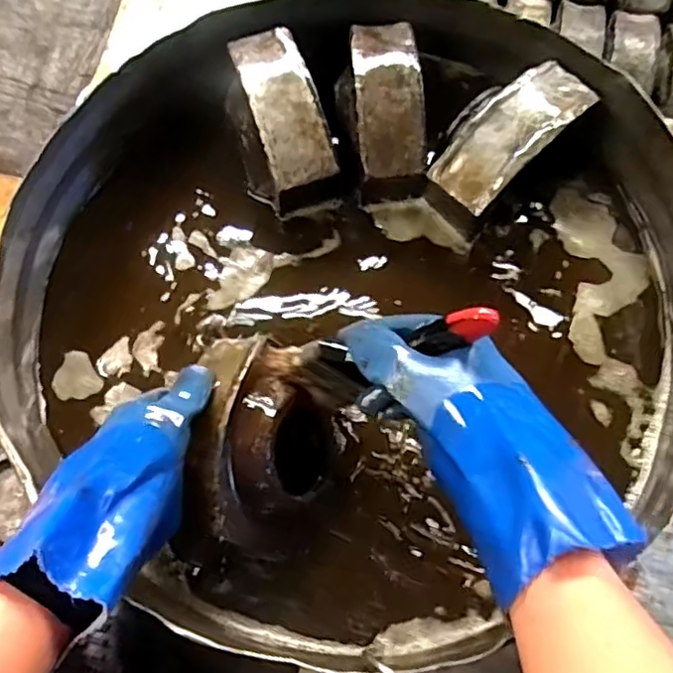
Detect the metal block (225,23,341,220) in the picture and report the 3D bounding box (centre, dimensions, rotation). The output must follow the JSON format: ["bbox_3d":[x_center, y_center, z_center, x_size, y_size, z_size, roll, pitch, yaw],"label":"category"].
[{"bbox_3d":[-0.054,-0.195,0.568,0.077,0.055,0.160,-15,90,-5],"label":"metal block"}]

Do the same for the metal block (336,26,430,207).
[{"bbox_3d":[0.041,-0.213,0.589,0.076,0.057,0.169,-5,85,-1],"label":"metal block"}]

